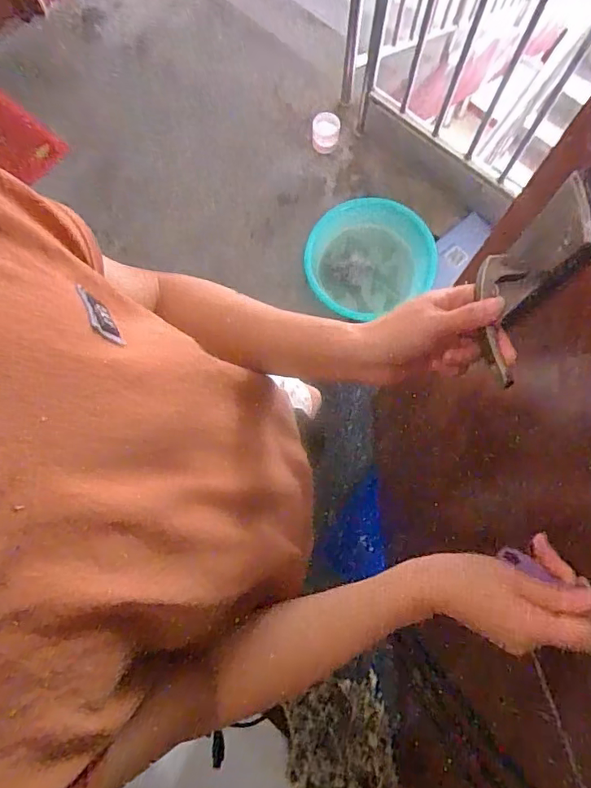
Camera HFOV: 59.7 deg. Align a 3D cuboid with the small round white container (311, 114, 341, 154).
[{"bbox_3d":[0.095,-0.827,1.636,0.085,0.103,0.072,4,79,2],"label":"small round white container"}]

